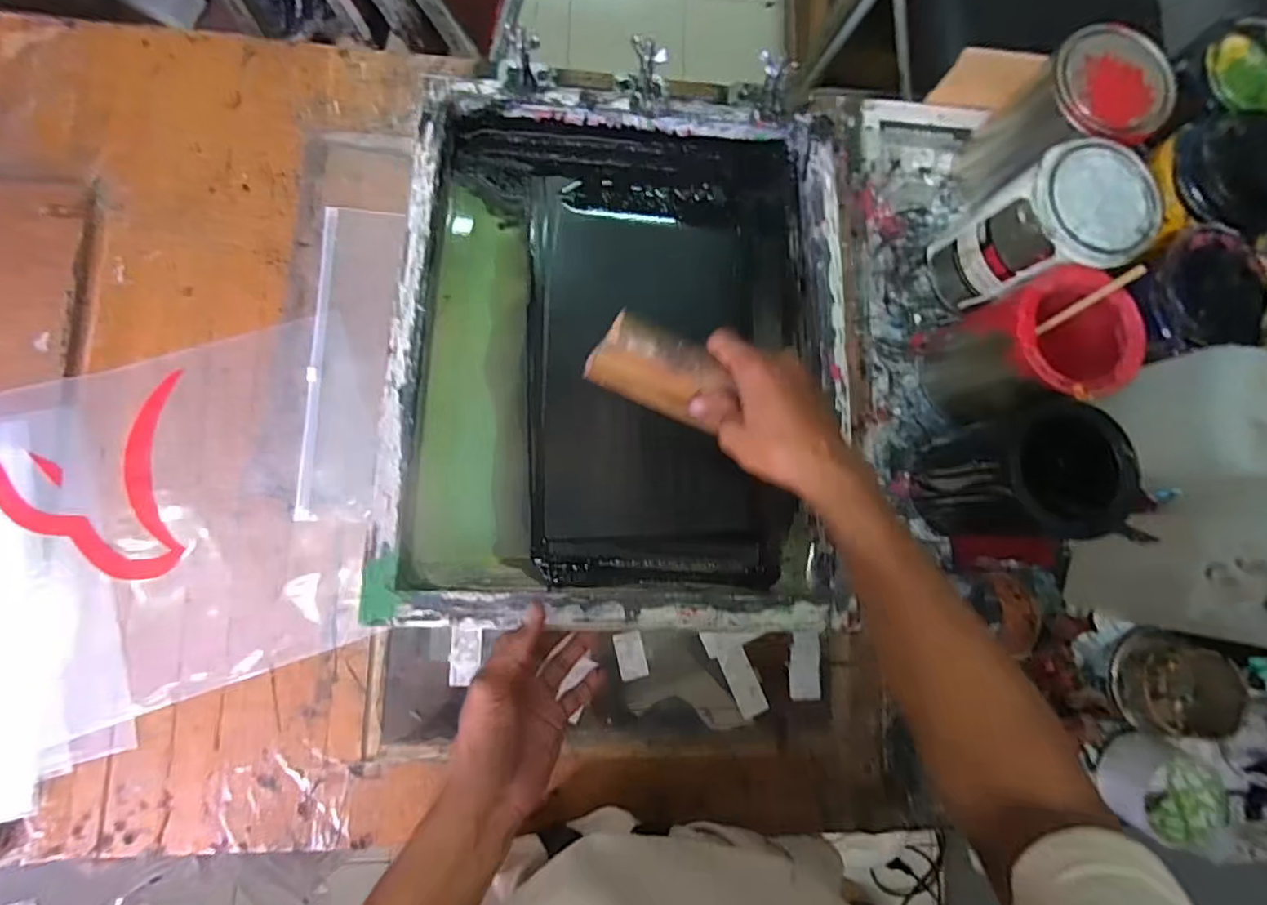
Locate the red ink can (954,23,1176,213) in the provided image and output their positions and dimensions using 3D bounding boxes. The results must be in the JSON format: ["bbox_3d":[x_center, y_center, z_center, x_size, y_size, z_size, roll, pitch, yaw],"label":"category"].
[{"bbox_3d":[0.409,-0.310,0.581,0.100,0.158,0.100,1,83,-7],"label":"red ink can"}]

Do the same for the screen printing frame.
[{"bbox_3d":[-0.006,-0.096,0.536,0.388,0.054,0.482,3,78,-6],"label":"screen printing frame"}]

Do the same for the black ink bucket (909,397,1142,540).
[{"bbox_3d":[0.340,0.020,0.533,0.113,0.147,0.109,-14,85,-8],"label":"black ink bucket"}]

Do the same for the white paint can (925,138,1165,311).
[{"bbox_3d":[0.382,-0.203,0.565,0.106,0.158,0.106,1,83,-7],"label":"white paint can"}]

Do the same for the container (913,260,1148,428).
[{"bbox_3d":[0.366,-0.095,0.556,0.110,0.150,0.113,-19,86,-8],"label":"container"}]

